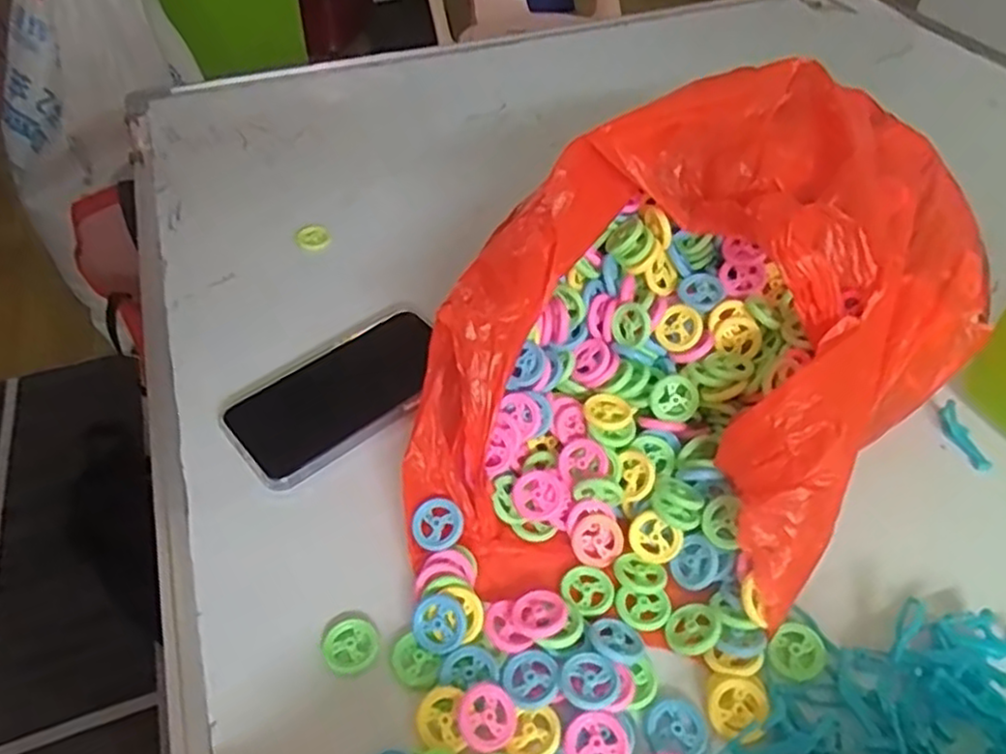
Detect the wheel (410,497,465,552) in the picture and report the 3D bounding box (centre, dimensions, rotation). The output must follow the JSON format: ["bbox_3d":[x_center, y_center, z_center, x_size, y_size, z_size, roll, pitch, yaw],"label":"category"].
[{"bbox_3d":[-0.037,0.083,0.404,0.029,0.006,0.028,-2,74,7],"label":"wheel"}]

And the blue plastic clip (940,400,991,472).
[{"bbox_3d":[0.301,0.039,0.468,0.015,0.007,0.049,-11,61,-11],"label":"blue plastic clip"}]

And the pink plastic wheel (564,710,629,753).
[{"bbox_3d":[0.044,0.174,0.336,0.028,0.009,0.029,1,47,-1],"label":"pink plastic wheel"}]

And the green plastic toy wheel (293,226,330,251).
[{"bbox_3d":[-0.163,-0.119,0.609,0.032,0.026,0.010,2,47,0],"label":"green plastic toy wheel"}]

